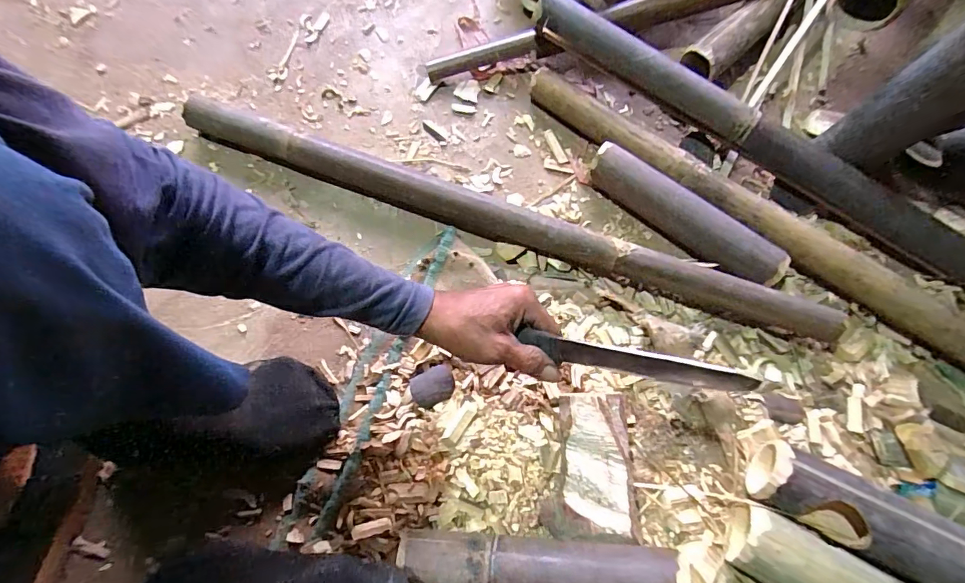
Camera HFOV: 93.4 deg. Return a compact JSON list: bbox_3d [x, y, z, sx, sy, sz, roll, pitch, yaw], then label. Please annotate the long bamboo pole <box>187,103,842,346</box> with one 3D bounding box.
[{"bbox_3d":[0.046,-0.084,0.572,0.782,0.049,0.050,20,73,5],"label":"long bamboo pole"}]

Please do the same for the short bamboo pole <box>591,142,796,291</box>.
[{"bbox_3d":[0.251,-0.095,0.578,0.262,0.055,0.053,38,75,10],"label":"short bamboo pole"}]

